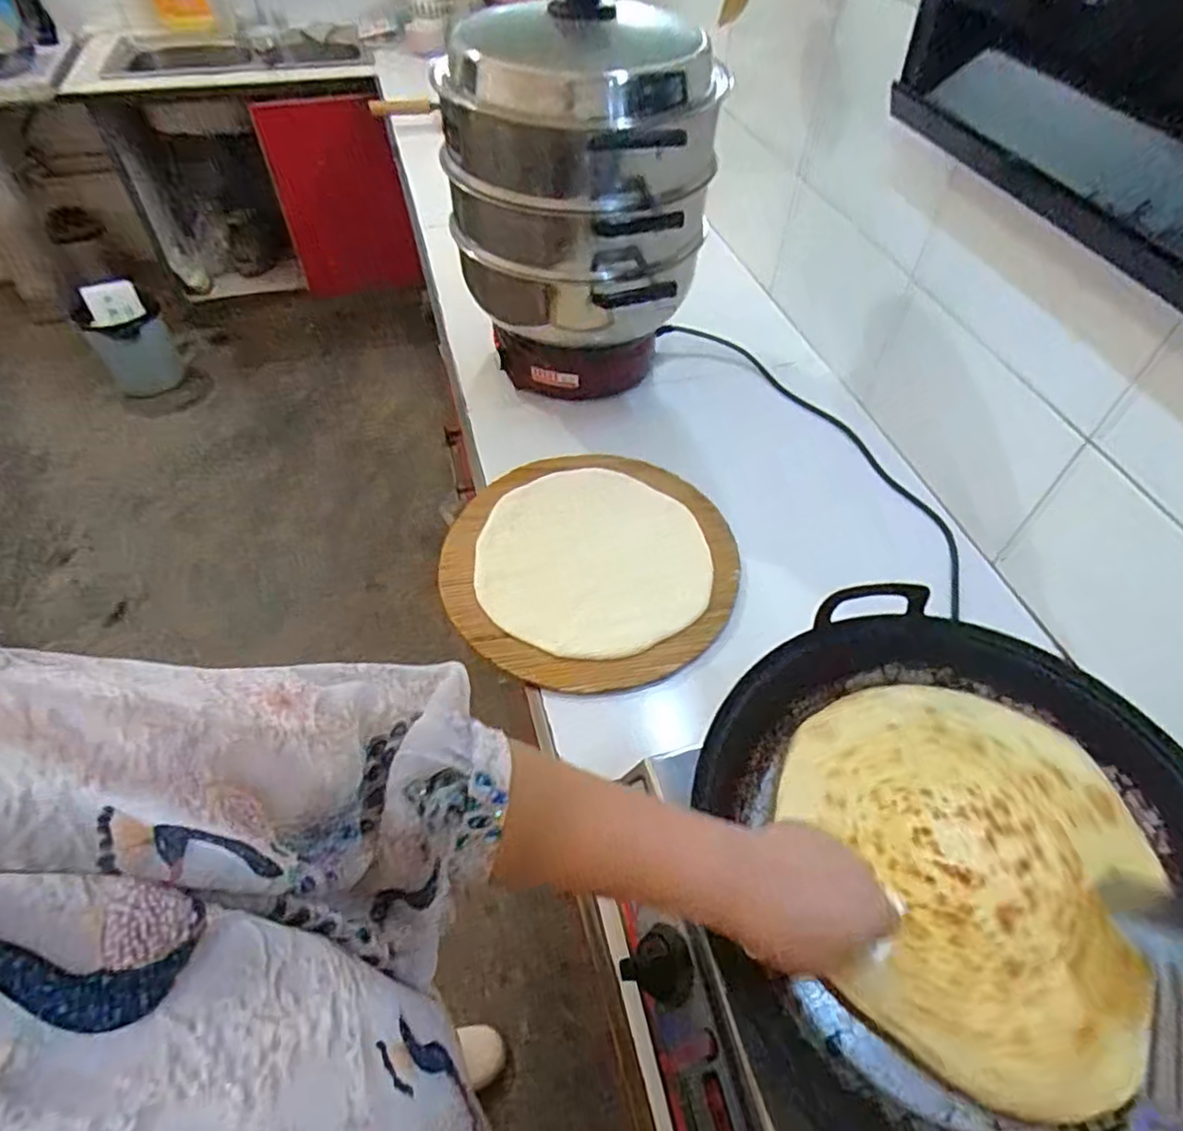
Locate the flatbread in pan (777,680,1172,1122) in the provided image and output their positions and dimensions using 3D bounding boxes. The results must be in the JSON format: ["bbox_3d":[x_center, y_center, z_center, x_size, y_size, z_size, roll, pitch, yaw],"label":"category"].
[{"bbox_3d":[0.263,0.207,0.488,0.248,0.012,0.263,0,51,-1],"label":"flatbread in pan"}]

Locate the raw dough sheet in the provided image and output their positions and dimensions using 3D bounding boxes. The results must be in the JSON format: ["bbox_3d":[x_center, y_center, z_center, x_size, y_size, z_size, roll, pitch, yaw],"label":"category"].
[{"bbox_3d":[0.004,-0.010,0.836,0.277,0.008,0.275,15,53,13],"label":"raw dough sheet"}]

